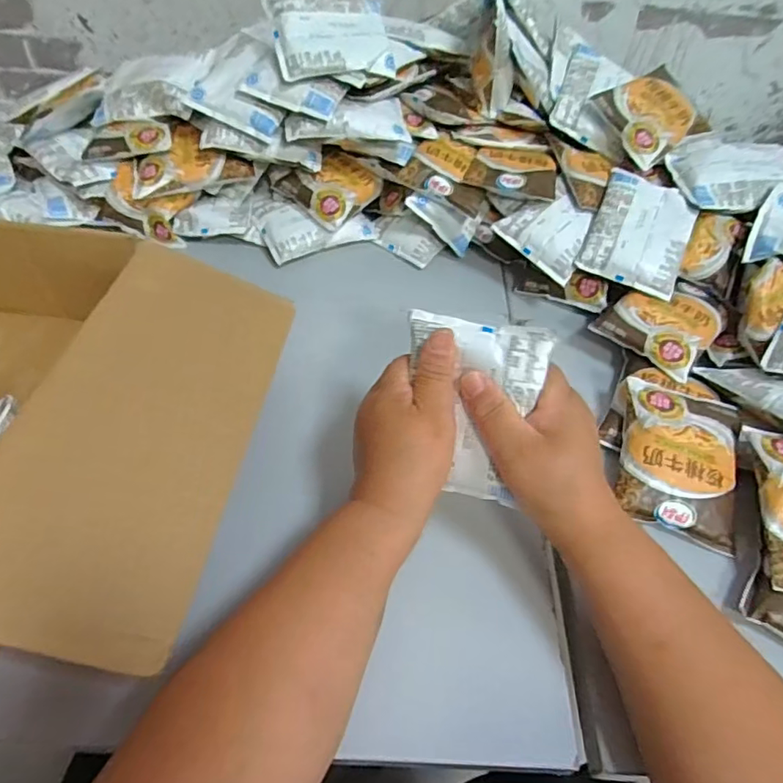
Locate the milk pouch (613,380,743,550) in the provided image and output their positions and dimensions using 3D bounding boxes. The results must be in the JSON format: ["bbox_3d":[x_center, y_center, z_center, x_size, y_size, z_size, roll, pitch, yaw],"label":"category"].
[{"bbox_3d":[0.234,0.055,0.450,0.089,0.035,0.120,14,50,7],"label":"milk pouch"}]

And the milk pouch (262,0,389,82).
[{"bbox_3d":[-0.060,-0.357,0.552,0.115,0.011,0.087,-14,83,-17],"label":"milk pouch"}]

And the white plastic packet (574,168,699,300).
[{"bbox_3d":[0.252,-0.163,0.561,0.095,0.015,0.122,22,74,14],"label":"white plastic packet"}]

